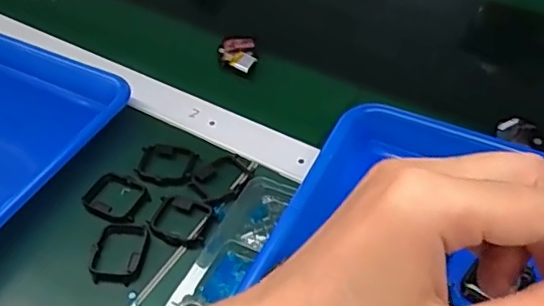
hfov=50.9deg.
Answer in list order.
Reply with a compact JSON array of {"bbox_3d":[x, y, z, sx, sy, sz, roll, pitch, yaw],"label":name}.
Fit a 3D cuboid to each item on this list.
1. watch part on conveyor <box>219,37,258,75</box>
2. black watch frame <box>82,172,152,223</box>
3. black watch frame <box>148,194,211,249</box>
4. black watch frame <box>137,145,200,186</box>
[{"bbox_3d":[-0.033,-0.094,0.554,0.036,0.019,0.046,-6,47,-4],"label":"watch part on conveyor"},{"bbox_3d":[-0.120,0.032,0.442,0.047,0.011,0.037,20,51,19],"label":"black watch frame"},{"bbox_3d":[-0.067,0.050,0.427,0.047,0.007,0.041,16,50,16],"label":"black watch frame"},{"bbox_3d":[-0.087,0.009,0.464,0.048,0.010,0.035,8,48,9],"label":"black watch frame"}]

